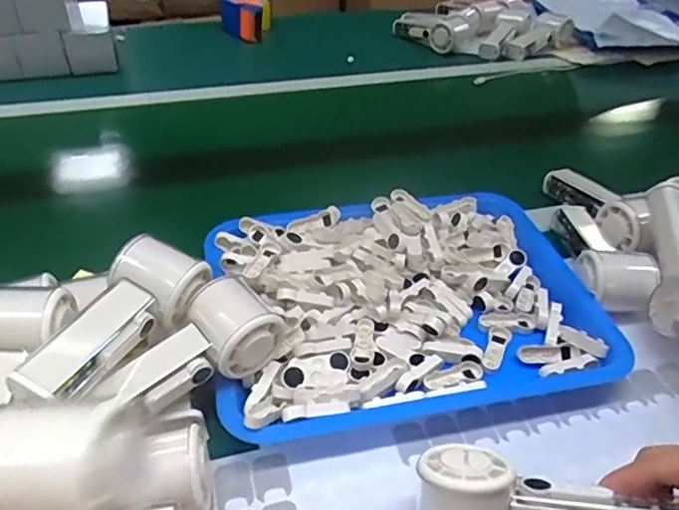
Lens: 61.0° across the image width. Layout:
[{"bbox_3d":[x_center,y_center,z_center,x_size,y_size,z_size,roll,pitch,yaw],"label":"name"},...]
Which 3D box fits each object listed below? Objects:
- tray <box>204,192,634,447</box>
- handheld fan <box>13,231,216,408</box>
[{"bbox_3d":[0.058,0.036,0.522,0.332,0.049,0.257,-6,39,-9],"label":"tray"},{"bbox_3d":[-0.161,0.048,0.412,0.064,0.058,0.151,24,43,25],"label":"handheld fan"}]

